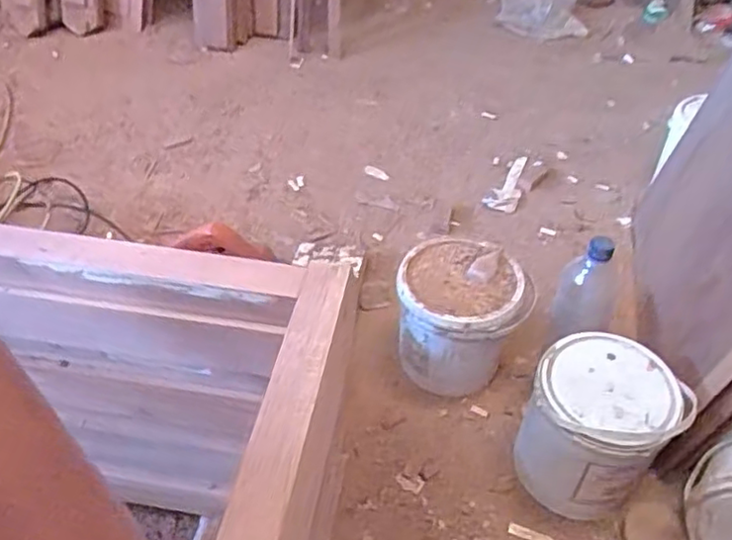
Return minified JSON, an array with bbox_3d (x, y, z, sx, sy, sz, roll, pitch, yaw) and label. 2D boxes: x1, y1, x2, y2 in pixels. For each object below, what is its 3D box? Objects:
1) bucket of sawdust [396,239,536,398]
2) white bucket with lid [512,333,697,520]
[{"bbox_3d":[0.145,0.089,1.048,0.196,0.211,0.193,-1,43,1],"label":"bucket of sawdust"},{"bbox_3d":[0.313,0.213,0.906,0.174,0.214,0.186,-1,43,1],"label":"white bucket with lid"}]

